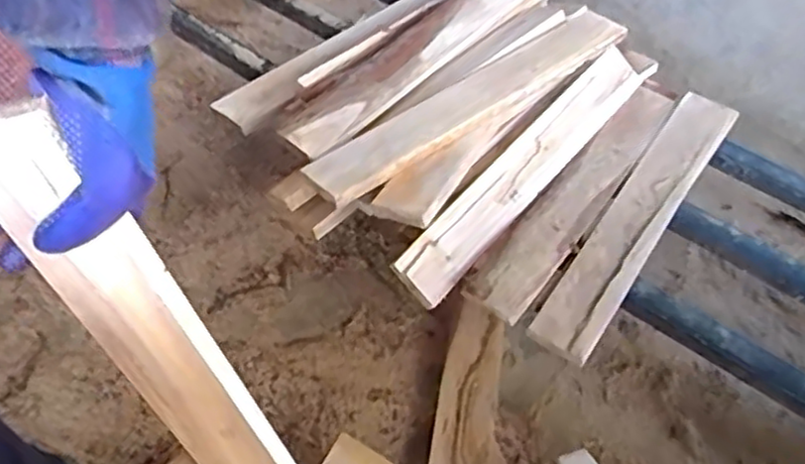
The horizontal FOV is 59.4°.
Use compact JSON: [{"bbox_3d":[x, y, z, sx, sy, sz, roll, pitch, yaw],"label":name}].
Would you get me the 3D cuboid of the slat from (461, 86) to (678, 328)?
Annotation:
[{"bbox_3d":[0.240,-0.062,0.944,0.077,0.020,0.484,31,55,21],"label":"slat"}]

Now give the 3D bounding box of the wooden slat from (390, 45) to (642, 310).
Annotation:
[{"bbox_3d":[0.168,-0.089,0.956,0.496,0.030,0.073,-44,101,-23],"label":"wooden slat"}]

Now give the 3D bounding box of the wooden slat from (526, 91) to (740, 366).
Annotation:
[{"bbox_3d":[0.322,-0.030,0.946,0.081,0.032,0.522,30,55,21],"label":"wooden slat"}]

